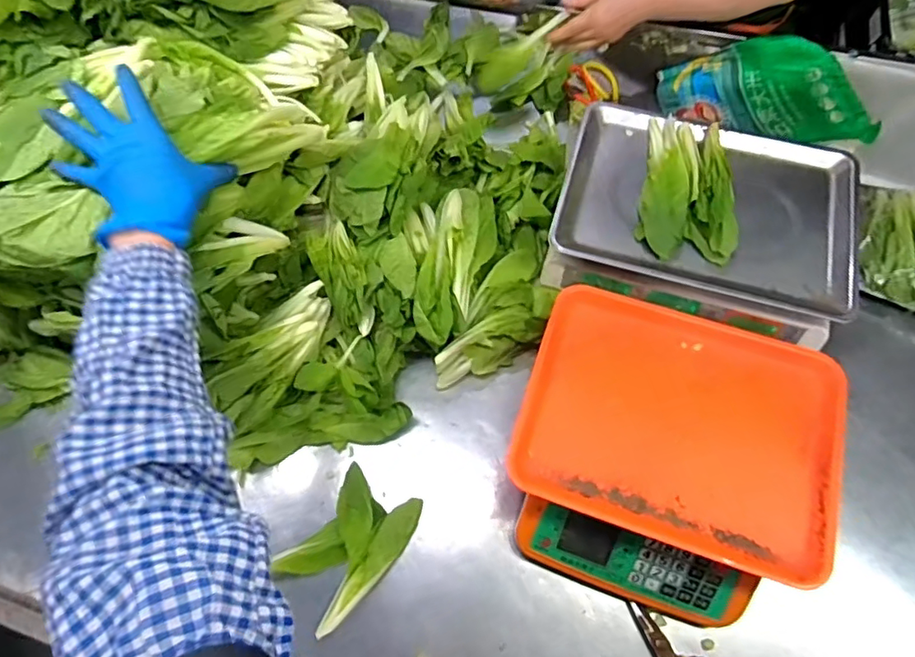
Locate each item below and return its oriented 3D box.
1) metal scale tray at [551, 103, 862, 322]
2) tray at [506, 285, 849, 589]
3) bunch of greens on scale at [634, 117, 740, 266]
[{"bbox_3d":[0.303,-0.152,0.673,0.340,0.028,0.234,16,67,9],"label":"metal scale tray"},{"bbox_3d":[0.227,0.081,0.566,0.302,0.031,0.264,17,67,10],"label":"tray"},{"bbox_3d":[0.284,-0.177,0.669,0.112,0.048,0.203,10,66,6],"label":"bunch of greens on scale"}]

